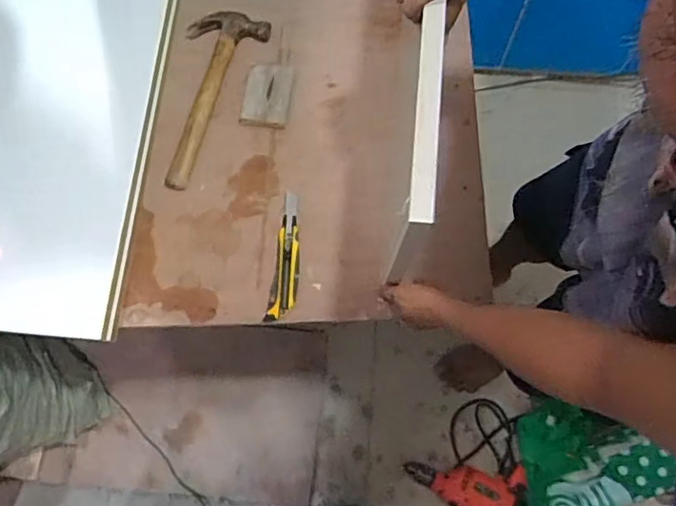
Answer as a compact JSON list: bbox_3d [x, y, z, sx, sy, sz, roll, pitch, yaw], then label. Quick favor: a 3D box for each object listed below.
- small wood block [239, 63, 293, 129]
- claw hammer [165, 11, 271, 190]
[{"bbox_3d":[-0.118,-0.267,0.957,0.075,0.018,0.117,7,73,3],"label":"small wood block"},{"bbox_3d":[-0.232,-0.266,0.959,0.125,0.025,0.326,18,74,6],"label":"claw hammer"}]

